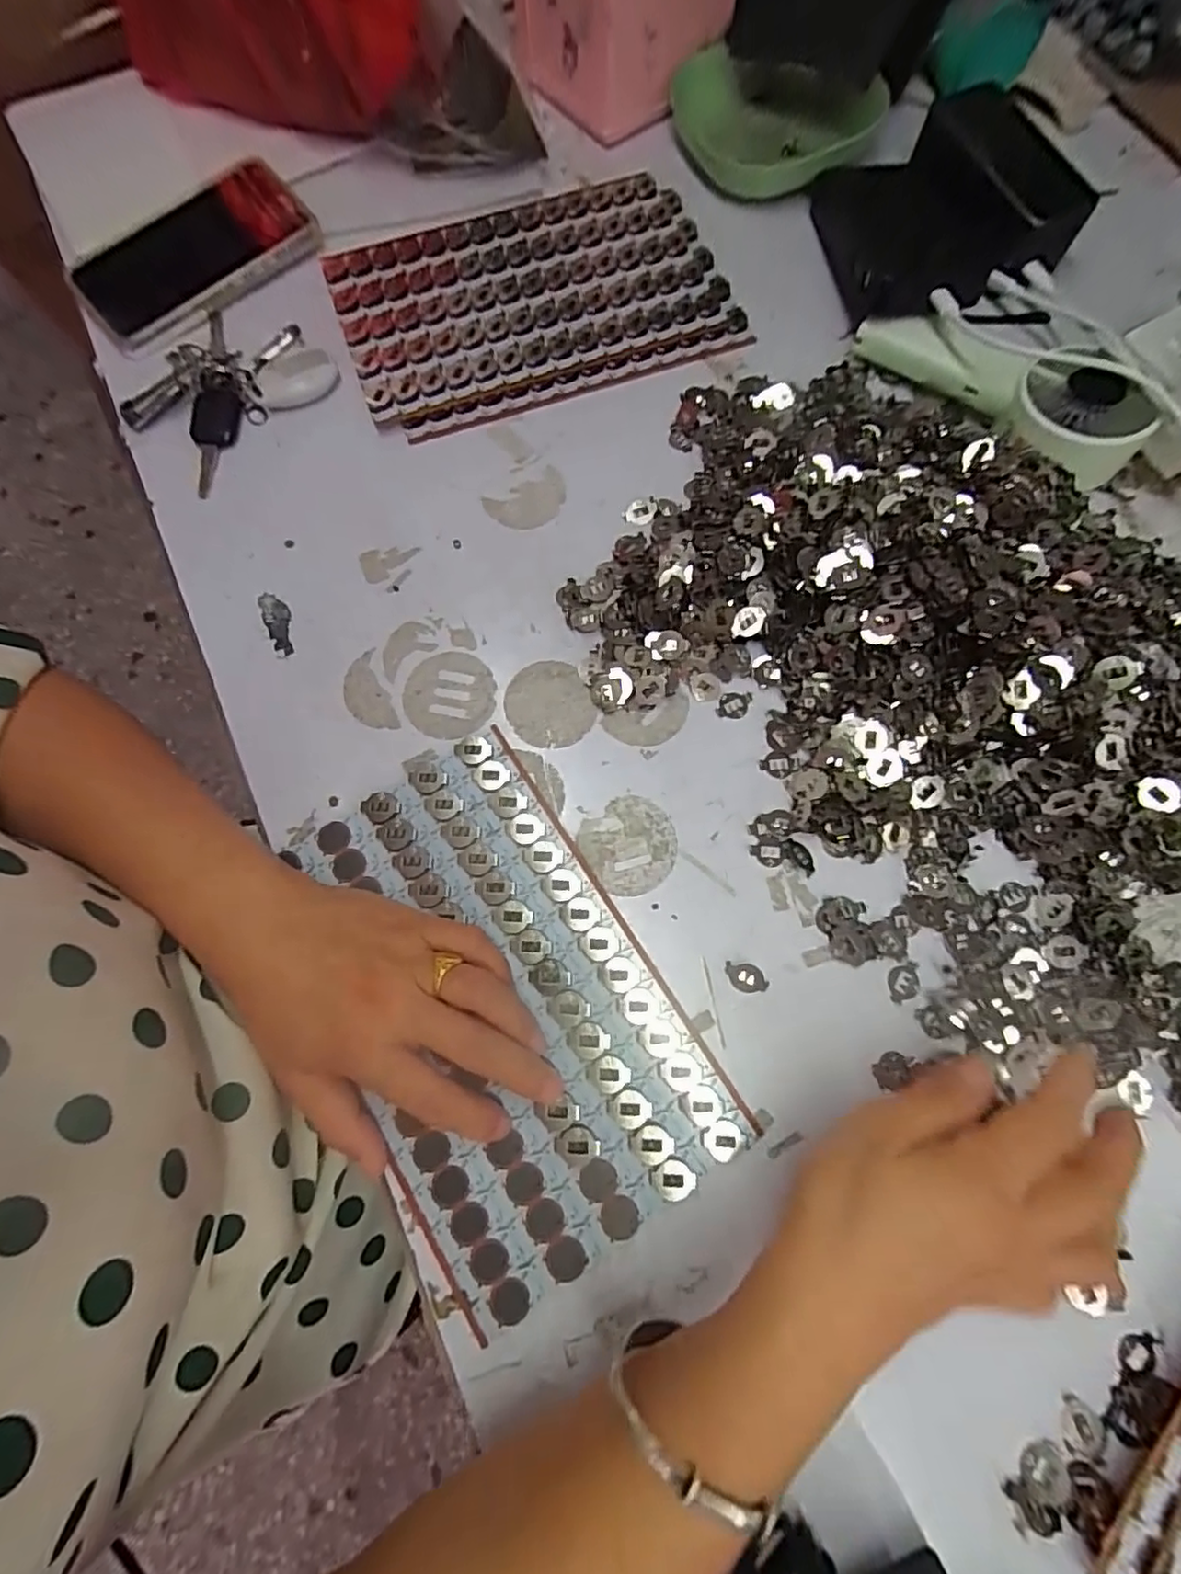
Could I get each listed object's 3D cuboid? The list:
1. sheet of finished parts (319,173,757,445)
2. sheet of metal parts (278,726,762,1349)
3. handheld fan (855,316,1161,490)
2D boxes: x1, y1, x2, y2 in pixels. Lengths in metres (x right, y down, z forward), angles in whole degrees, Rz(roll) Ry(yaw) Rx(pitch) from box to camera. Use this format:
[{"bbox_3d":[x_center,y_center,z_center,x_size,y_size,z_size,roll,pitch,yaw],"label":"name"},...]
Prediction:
[{"bbox_3d":[-0.043,-0.345,0.430,0.257,0.013,0.167,-18,76,-4],"label":"sheet of finished parts"},{"bbox_3d":[-0.050,0.107,0.312,0.153,0.006,0.250,-33,77,-7],"label":"sheet of metal parts"},{"bbox_3d":[0.251,-0.249,0.380,0.178,0.047,0.050,38,79,10],"label":"handheld fan"}]

